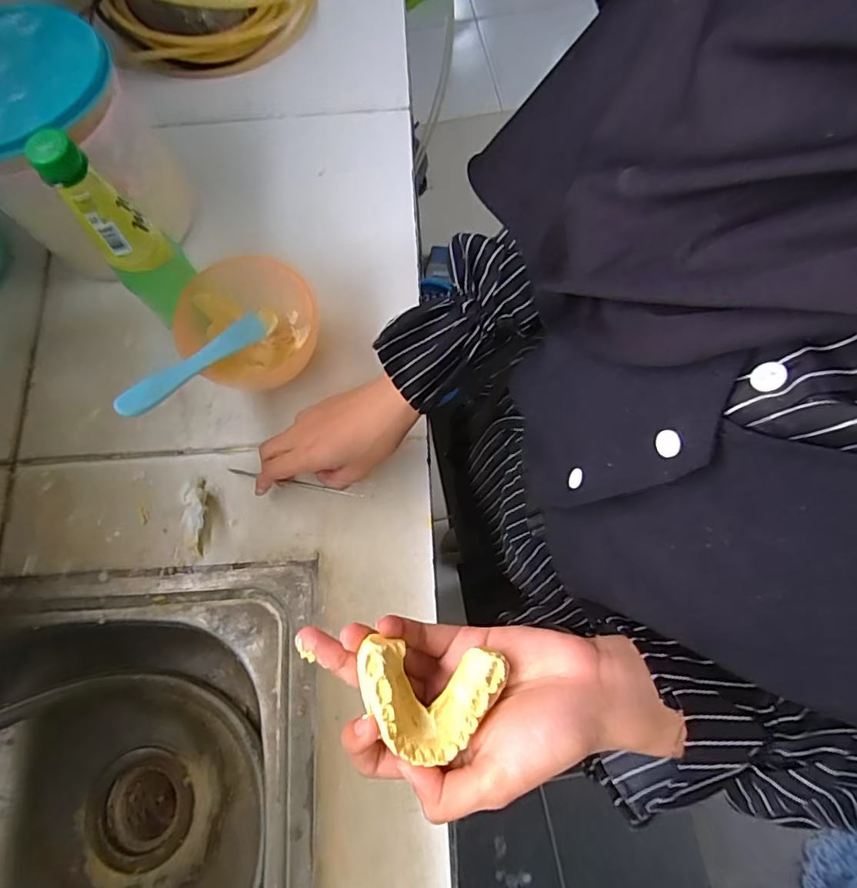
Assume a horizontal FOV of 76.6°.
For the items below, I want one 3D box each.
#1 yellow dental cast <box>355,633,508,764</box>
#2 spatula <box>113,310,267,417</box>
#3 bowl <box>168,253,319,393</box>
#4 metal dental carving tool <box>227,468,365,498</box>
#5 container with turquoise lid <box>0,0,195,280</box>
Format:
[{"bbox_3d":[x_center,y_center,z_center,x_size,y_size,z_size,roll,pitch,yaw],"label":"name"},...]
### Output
[{"bbox_3d":[0.000,0.121,0.258,0.065,0.023,0.047,6,74,4],"label":"yellow dental cast"},{"bbox_3d":[-0.188,-0.074,0.459,0.026,0.012,0.174,27,44,9],"label":"spatula"},{"bbox_3d":[-0.161,-0.104,0.506,0.118,0.082,0.116,0,73,2],"label":"bowl"},{"bbox_3d":[-0.119,0.034,0.476,0.139,0.013,0.006,8,73,21],"label":"metal dental carving tool"},{"bbox_3d":[-0.341,-0.273,0.518,0.155,0.161,0.194,-36,75,-9],"label":"container with turquoise lid"}]

